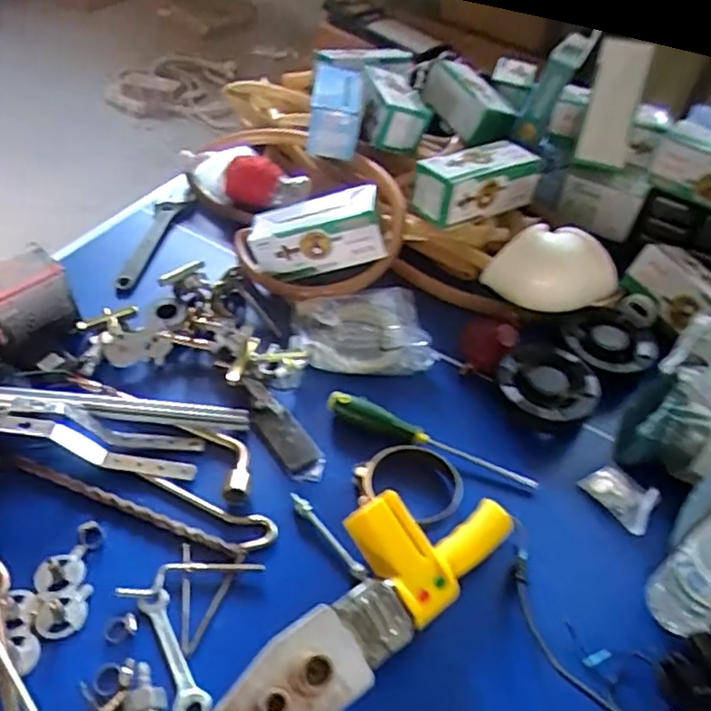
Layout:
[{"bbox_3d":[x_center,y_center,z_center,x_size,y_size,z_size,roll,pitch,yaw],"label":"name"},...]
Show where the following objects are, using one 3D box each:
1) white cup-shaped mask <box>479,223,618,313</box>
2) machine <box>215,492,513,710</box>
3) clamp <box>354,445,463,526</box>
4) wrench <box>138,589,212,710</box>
[{"bbox_3d":[0.269,-0.115,0.896,0.183,0.109,0.073,-3,48,-8],"label":"white cup-shaped mask"},{"bbox_3d":[0.007,0.227,0.581,0.113,0.078,0.347,35,53,24],"label":"machine"},{"bbox_3d":[0.060,0.136,0.701,0.115,0.029,0.098,22,49,15],"label":"clamp"},{"bbox_3d":[-0.165,0.270,0.580,0.030,0.012,0.121,-21,53,-23],"label":"wrench"}]

